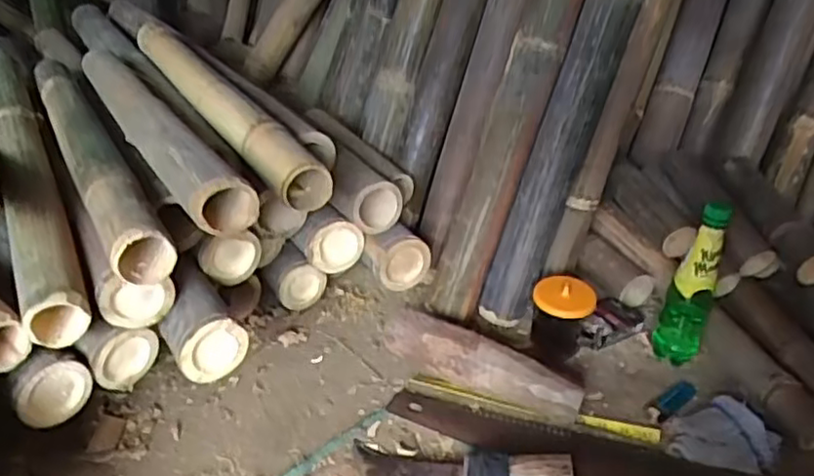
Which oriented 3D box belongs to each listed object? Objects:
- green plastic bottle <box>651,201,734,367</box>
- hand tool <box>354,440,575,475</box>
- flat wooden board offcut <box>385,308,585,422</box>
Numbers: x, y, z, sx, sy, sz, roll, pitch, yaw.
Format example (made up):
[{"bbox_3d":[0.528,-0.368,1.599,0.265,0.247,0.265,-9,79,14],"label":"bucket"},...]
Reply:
[{"bbox_3d":[0.361,0.061,0.857,0.058,0.228,0.051,15,33,21],"label":"green plastic bottle"},{"bbox_3d":[0.055,0.239,0.712,0.231,0.044,0.059,6,31,6],"label":"hand tool"},{"bbox_3d":[0.090,0.151,0.820,0.241,0.066,0.022,17,-1,16],"label":"flat wooden board offcut"}]

